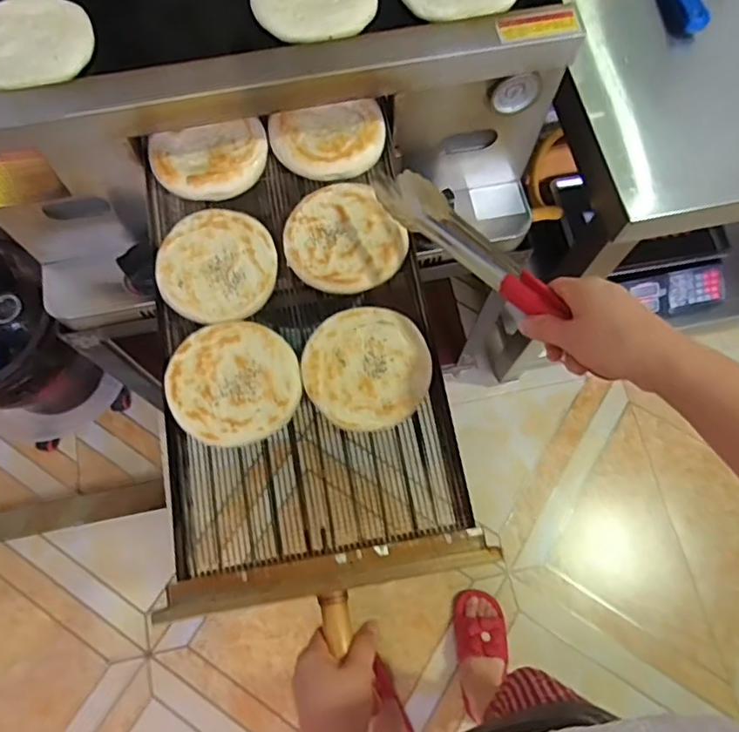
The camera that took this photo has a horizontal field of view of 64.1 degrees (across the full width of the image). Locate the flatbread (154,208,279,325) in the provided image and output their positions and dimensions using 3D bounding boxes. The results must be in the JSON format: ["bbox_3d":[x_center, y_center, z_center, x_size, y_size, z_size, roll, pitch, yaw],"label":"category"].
[{"bbox_3d":[-0.160,-0.105,0.617,0.123,0.016,0.119,0,71,0],"label":"flatbread"}]

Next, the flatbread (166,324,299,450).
[{"bbox_3d":[-0.133,0.016,0.582,0.124,0.014,0.121,0,71,0],"label":"flatbread"}]

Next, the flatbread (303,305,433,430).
[{"bbox_3d":[-0.003,0.001,0.587,0.122,0.013,0.120,0,71,0],"label":"flatbread"}]

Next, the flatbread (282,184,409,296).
[{"bbox_3d":[-0.028,-0.133,0.622,0.116,0.010,0.120,-39,76,-12],"label":"flatbread"}]

